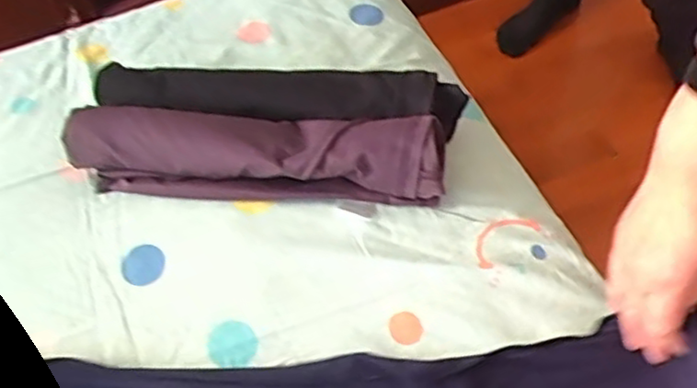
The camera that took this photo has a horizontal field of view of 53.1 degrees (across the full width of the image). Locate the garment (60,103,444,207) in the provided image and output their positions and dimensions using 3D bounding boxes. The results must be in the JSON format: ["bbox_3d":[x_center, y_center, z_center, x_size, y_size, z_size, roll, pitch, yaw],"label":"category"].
[{"bbox_3d":[-0.102,-0.042,0.715,0.393,0.070,0.090,4,53,12],"label":"garment"}]

